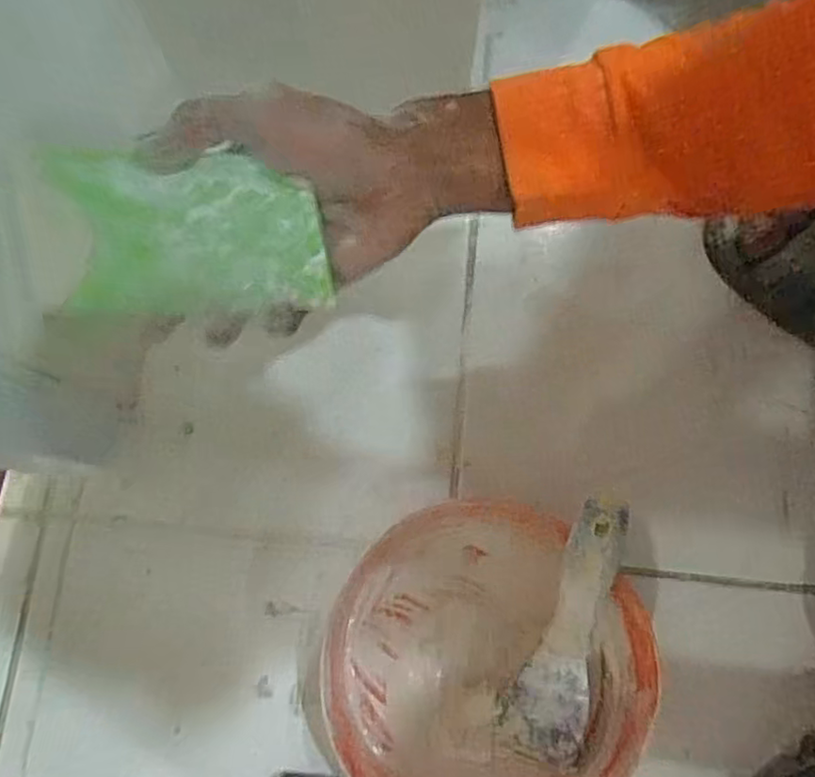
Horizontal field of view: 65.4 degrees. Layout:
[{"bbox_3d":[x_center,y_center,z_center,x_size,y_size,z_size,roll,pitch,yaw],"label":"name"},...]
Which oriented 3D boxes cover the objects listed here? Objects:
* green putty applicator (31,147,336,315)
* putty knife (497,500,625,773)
[{"bbox_3d":[-0.107,-0.079,0.321,0.127,0.007,0.076,-4,106,-7],"label":"green putty applicator"},{"bbox_3d":[0.100,0.154,0.399,0.050,0.019,0.181,10,107,2],"label":"putty knife"}]

